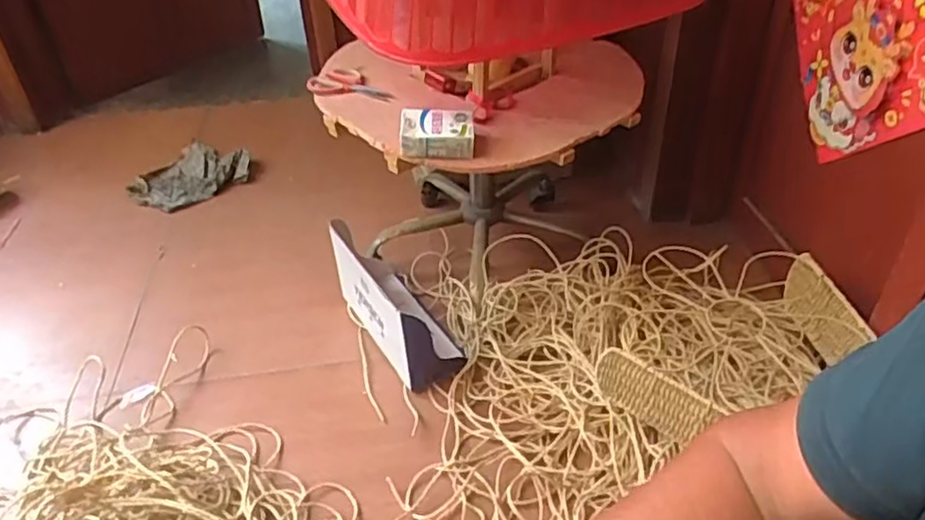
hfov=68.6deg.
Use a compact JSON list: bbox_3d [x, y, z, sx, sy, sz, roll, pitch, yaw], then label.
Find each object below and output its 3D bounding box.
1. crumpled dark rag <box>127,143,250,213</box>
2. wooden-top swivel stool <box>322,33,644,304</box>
[{"bbox_3d":[-0.665,-0.202,1.657,0.205,0.052,0.247,21,43,27],"label":"crumpled dark rag"},{"bbox_3d":[0.024,-0.180,1.262,0.507,0.414,0.498,-20,41,-22],"label":"wooden-top swivel stool"}]

